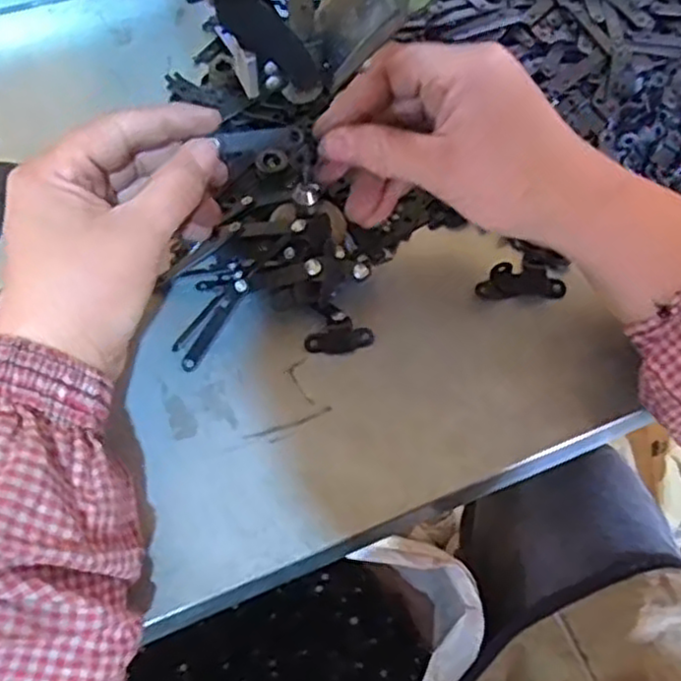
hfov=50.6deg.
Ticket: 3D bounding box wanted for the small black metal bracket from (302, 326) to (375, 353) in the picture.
[{"bbox_3d":[0.000,-0.001,0.356,0.034,0.011,0.010,-10,65,-9],"label":"small black metal bracket"}]

